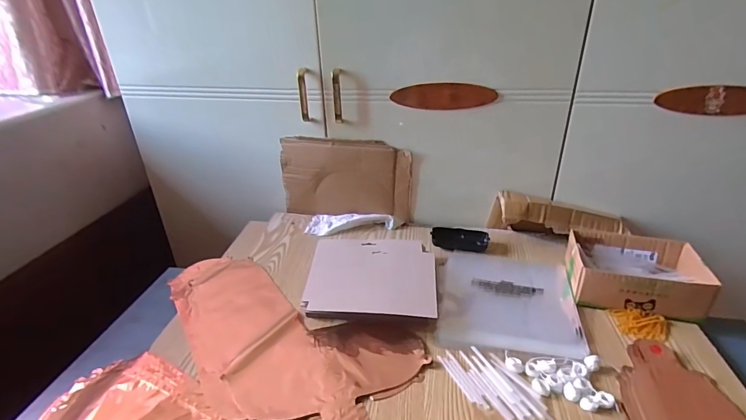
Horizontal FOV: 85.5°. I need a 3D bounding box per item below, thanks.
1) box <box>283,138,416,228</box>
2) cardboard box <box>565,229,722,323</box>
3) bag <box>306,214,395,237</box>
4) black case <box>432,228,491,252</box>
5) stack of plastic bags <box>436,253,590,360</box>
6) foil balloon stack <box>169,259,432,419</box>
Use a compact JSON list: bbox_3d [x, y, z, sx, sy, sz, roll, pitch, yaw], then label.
[{"bbox_3d":[-0.058,-0.059,0.851,0.272,0.179,0.027,5,29,12],"label":"box"},{"bbox_3d":[0.416,0.102,0.650,0.177,0.067,0.133,6,29,14],"label":"cardboard box"},{"bbox_3d":[-0.049,0.026,0.847,0.176,0.029,0.070,3,28,8],"label":"bag"},{"bbox_3d":[0.170,0.056,0.785,0.108,0.034,0.044,1,28,5],"label":"black case"},{"bbox_3d":[0.217,0.140,0.654,0.207,0.011,0.228,4,29,11],"label":"stack of plastic bags"},{"bbox_3d":[-0.166,0.183,0.599,0.453,0.008,0.222,15,32,29],"label":"foil balloon stack"}]

